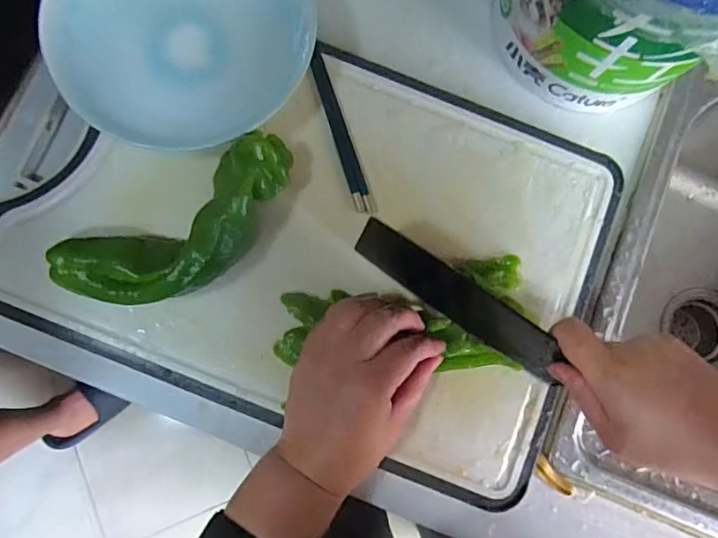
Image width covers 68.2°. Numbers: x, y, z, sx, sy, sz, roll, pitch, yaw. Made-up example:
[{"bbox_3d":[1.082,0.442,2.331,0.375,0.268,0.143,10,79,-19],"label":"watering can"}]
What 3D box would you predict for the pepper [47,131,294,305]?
[{"bbox_3d":[-0.120,-0.025,0.385,0.182,0.048,0.075,-32,86,-7],"label":"pepper"}]

